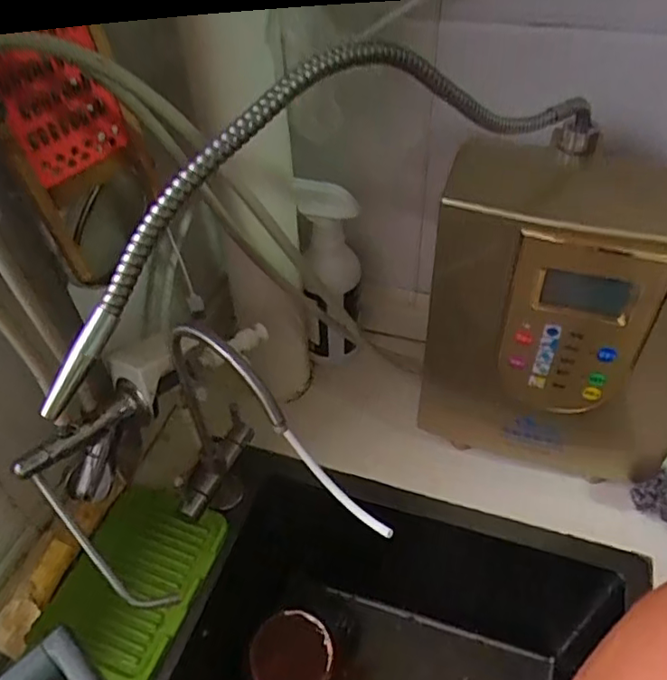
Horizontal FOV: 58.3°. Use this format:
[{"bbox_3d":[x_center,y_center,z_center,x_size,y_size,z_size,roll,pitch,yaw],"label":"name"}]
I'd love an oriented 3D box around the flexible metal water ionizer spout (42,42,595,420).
[{"bbox_3d":[0.028,-0.107,0.340,0.426,0.119,0.042,-33,53,-28],"label":"flexible metal water ionizer spout"}]

